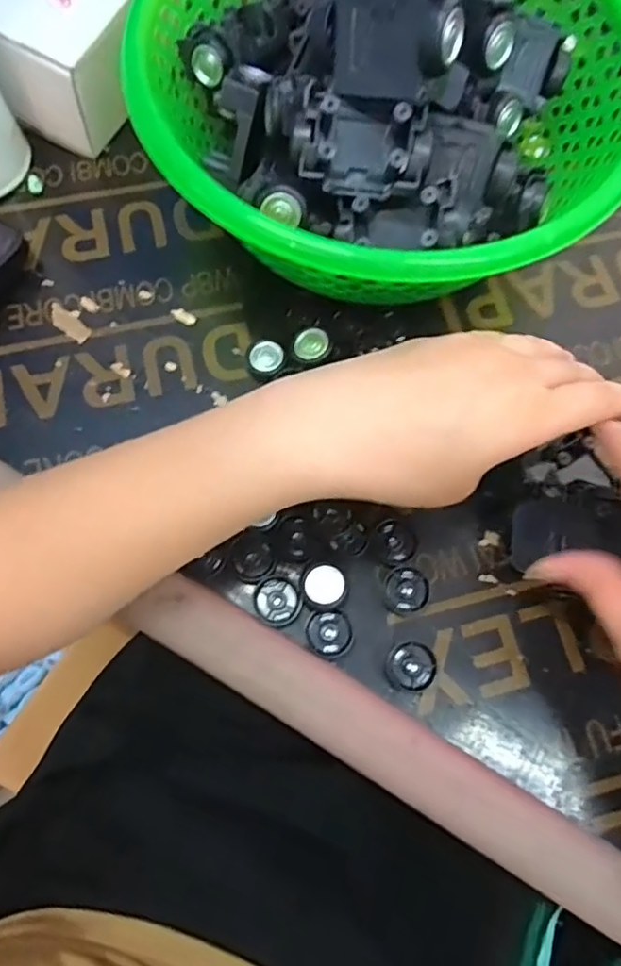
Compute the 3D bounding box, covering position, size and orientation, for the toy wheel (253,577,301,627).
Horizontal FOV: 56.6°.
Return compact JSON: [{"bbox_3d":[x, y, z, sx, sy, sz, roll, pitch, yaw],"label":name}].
[{"bbox_3d":[-0.016,0.059,0.288,0.023,0.004,0.023,1,73,-2],"label":"toy wheel"}]

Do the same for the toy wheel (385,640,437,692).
[{"bbox_3d":[0.049,0.091,0.284,0.023,0.009,0.023,1,73,-2],"label":"toy wheel"}]

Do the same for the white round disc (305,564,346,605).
[{"bbox_3d":[0.007,0.050,0.281,0.018,0.004,0.018,1,76,-3],"label":"white round disc"}]

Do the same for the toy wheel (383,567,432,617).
[{"bbox_3d":[0.049,0.056,0.295,0.023,0.006,0.023,1,73,-2],"label":"toy wheel"}]

